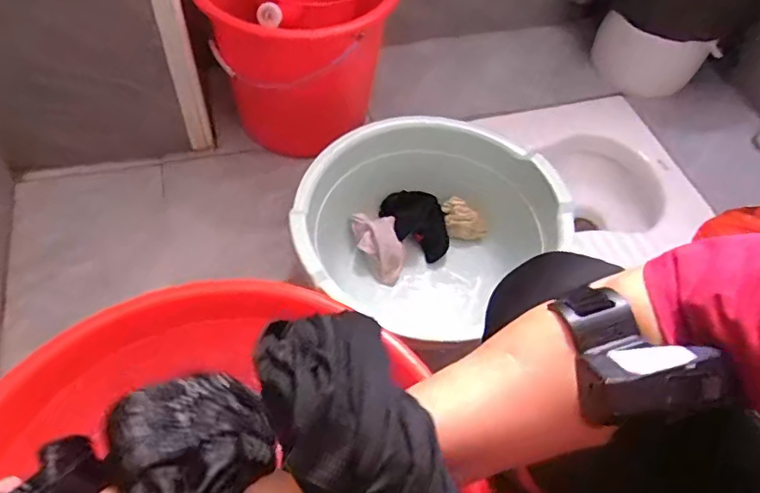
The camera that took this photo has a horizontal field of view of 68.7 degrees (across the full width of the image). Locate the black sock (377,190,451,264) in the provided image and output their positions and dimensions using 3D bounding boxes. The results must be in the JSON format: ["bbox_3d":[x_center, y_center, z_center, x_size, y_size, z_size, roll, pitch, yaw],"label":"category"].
[{"bbox_3d":[0.066,-0.038,0.906,0.093,0.026,0.127,-31,80,-12],"label":"black sock"}]

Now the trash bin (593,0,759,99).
[{"bbox_3d":[0.592,-0.459,1.121,0.241,0.276,0.208,27,57,14],"label":"trash bin"}]

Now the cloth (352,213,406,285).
[{"bbox_3d":[0.000,-0.003,0.880,0.071,0.057,0.110,-6,56,-9],"label":"cloth"}]

